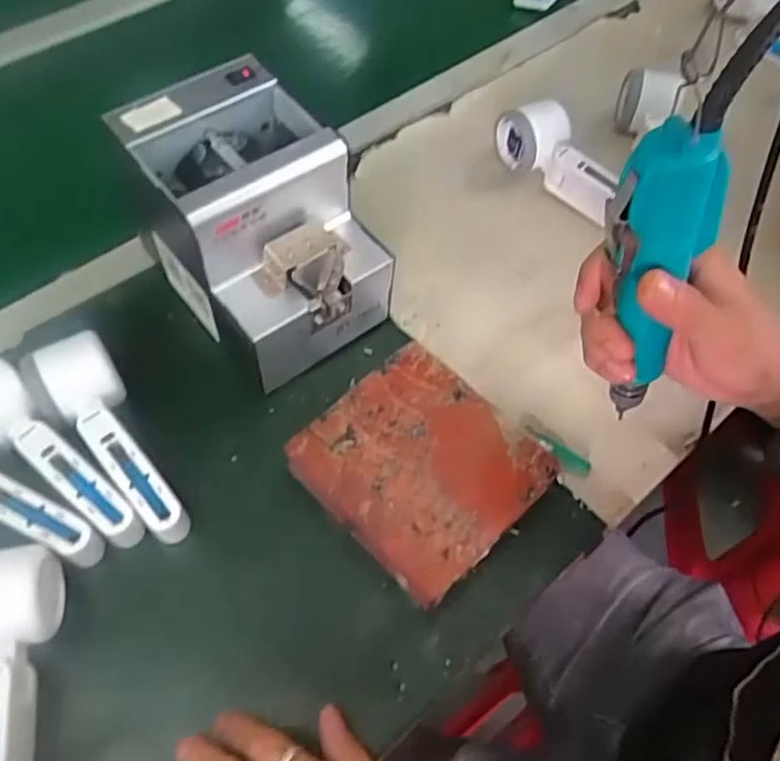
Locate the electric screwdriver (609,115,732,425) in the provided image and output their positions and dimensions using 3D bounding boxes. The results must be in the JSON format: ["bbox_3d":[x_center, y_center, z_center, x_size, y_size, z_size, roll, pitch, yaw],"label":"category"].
[{"bbox_3d":[0.135,-0.050,0.354,0.040,0.168,0.034,-32,49,-20],"label":"electric screwdriver"}]

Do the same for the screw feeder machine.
[{"bbox_3d":[-0.097,-0.111,0.514,0.126,0.156,0.167,-36,66,-21],"label":"screw feeder machine"}]

